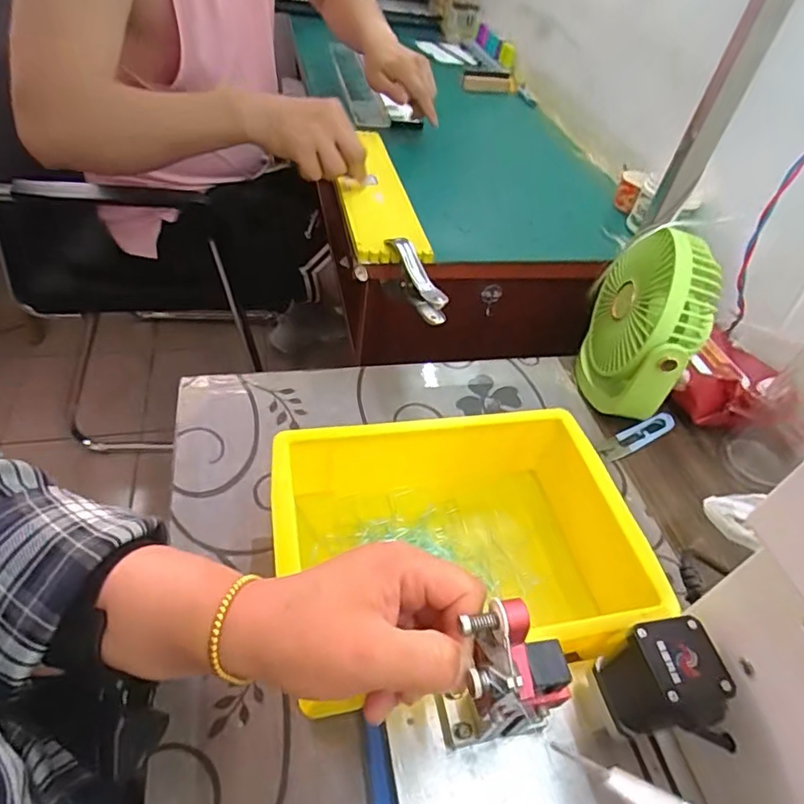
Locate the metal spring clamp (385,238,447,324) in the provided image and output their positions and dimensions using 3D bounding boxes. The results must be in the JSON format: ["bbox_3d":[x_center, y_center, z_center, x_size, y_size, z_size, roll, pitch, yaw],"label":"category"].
[{"bbox_3d":[0.014,-0.125,0.556,0.020,0.041,0.112,-13,51,-19],"label":"metal spring clamp"}]

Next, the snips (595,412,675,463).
[{"bbox_3d":[0.236,0.035,0.546,0.091,0.018,0.024,-18,52,-23],"label":"snips"}]

